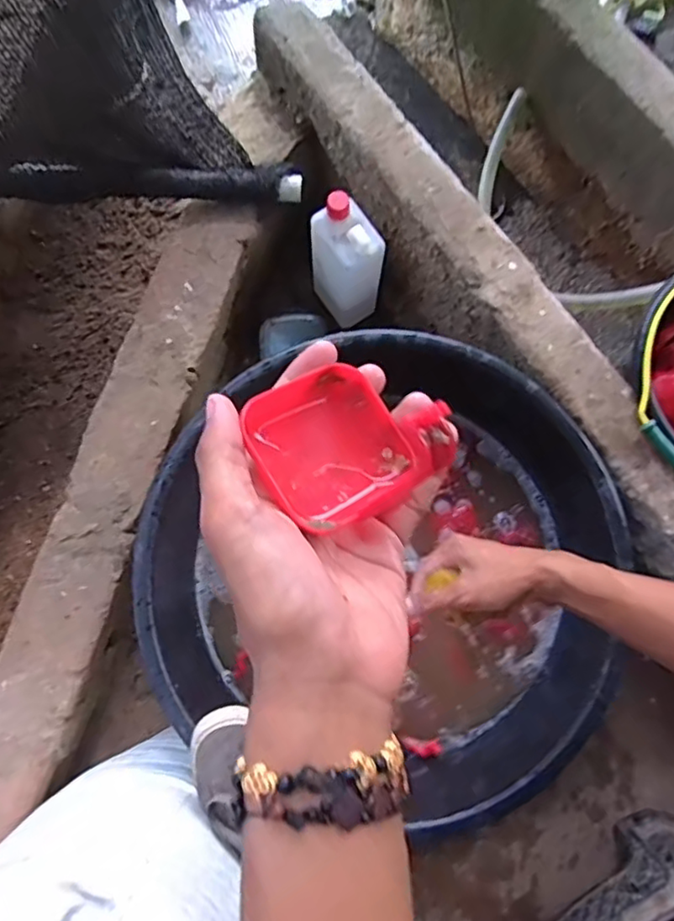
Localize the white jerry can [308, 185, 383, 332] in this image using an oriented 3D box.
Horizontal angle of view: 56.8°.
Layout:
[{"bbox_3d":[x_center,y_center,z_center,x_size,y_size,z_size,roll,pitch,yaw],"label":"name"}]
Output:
[{"bbox_3d":[0.013,-0.275,0.872,0.067,0.208,0.088,-33,80,-6],"label":"white jerry can"}]

